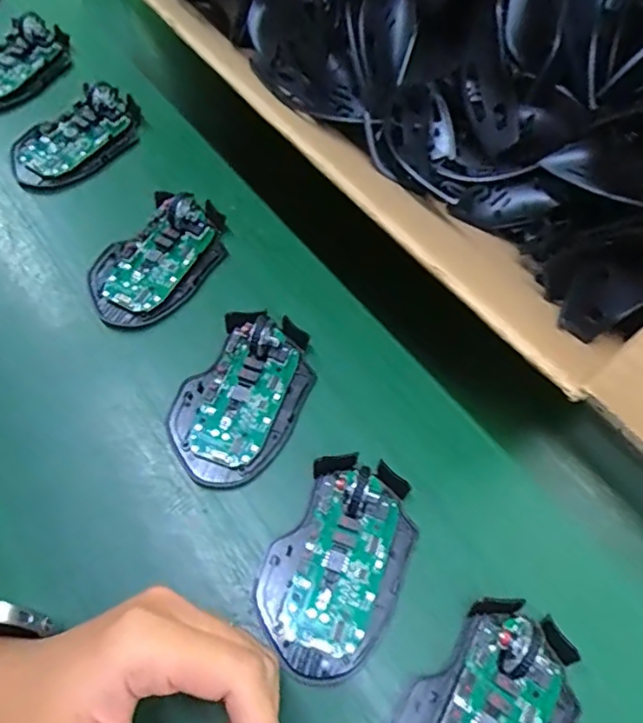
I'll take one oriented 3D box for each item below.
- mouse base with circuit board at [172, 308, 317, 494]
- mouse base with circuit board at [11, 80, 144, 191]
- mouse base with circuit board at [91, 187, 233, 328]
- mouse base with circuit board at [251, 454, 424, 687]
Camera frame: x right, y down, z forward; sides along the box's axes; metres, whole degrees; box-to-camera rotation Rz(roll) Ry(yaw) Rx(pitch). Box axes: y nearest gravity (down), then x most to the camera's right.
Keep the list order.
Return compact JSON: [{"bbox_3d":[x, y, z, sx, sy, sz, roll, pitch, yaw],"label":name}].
[{"bbox_3d":[-0.048,0.017,0.351,0.071,0.026,0.112,26,64,13],"label":"mouse base with circuit board"},{"bbox_3d":[-0.200,-0.185,0.455,0.058,0.034,0.113,36,66,17],"label":"mouse base with circuit board"},{"bbox_3d":[-0.116,-0.077,0.401,0.070,0.029,0.112,36,66,17],"label":"mouse base with circuit board"},{"bbox_3d":[0.010,0.106,0.306,0.070,0.028,0.112,26,64,13],"label":"mouse base with circuit board"}]

